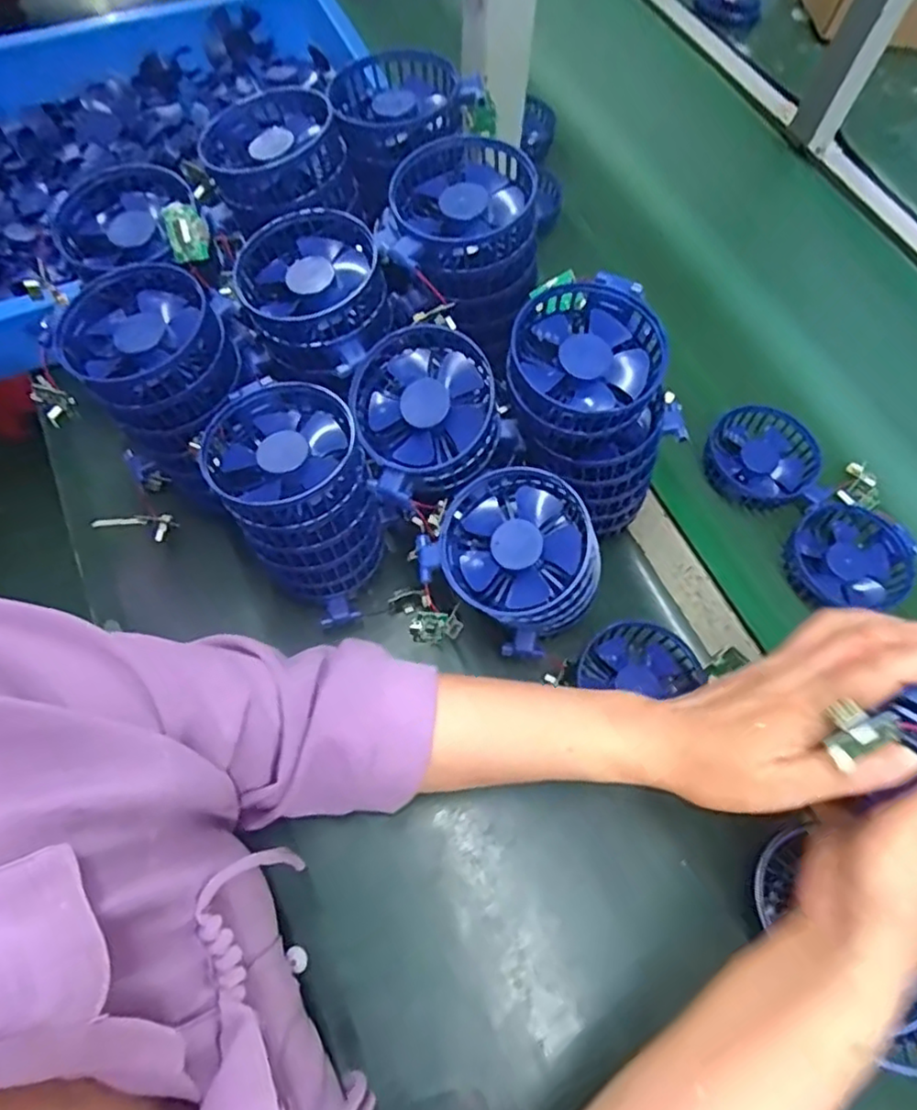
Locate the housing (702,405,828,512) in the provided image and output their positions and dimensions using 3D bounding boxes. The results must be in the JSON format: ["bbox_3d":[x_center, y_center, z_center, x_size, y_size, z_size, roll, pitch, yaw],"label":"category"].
[{"bbox_3d":[0.262,-0.080,0.555,0.096,0.030,0.086,38,68,14],"label":"housing"}]

